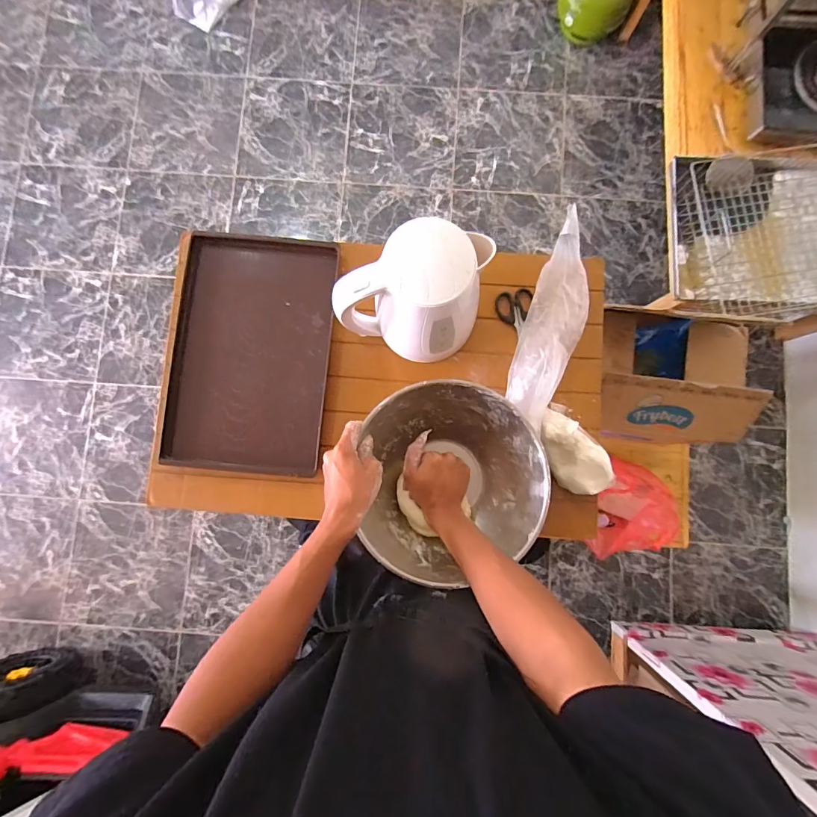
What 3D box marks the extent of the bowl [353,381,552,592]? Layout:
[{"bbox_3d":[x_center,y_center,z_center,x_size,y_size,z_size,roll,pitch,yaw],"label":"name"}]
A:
[{"bbox_3d":[0.063,0.096,0.582,0.227,0.107,0.252,0,86,0],"label":"bowl"}]

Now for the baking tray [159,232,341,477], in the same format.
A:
[{"bbox_3d":[-0.241,-0.088,0.647,0.233,0.021,0.363,5,86,1],"label":"baking tray"}]

